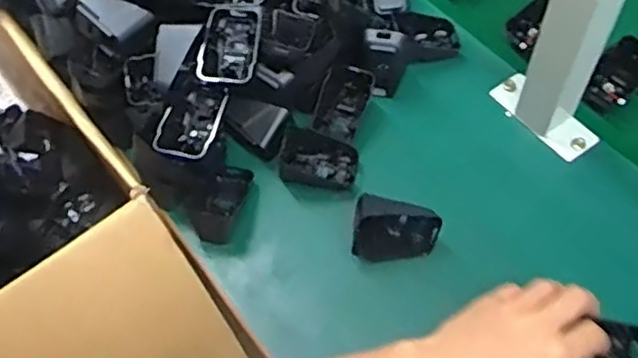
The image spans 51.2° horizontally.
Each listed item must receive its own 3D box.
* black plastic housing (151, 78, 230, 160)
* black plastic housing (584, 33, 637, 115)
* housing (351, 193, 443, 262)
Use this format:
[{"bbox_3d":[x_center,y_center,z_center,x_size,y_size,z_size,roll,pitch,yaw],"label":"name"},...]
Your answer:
[{"bbox_3d":[-0.105,-0.046,0.559,0.050,0.026,0.075,14,62,11],"label":"black plastic housing"},{"bbox_3d":[0.285,-0.097,0.637,0.045,0.033,0.081,39,69,23],"label":"black plastic housing"},{"bbox_3d":[0.064,0.043,0.548,0.068,0.053,0.037,11,61,10],"label":"housing"}]

